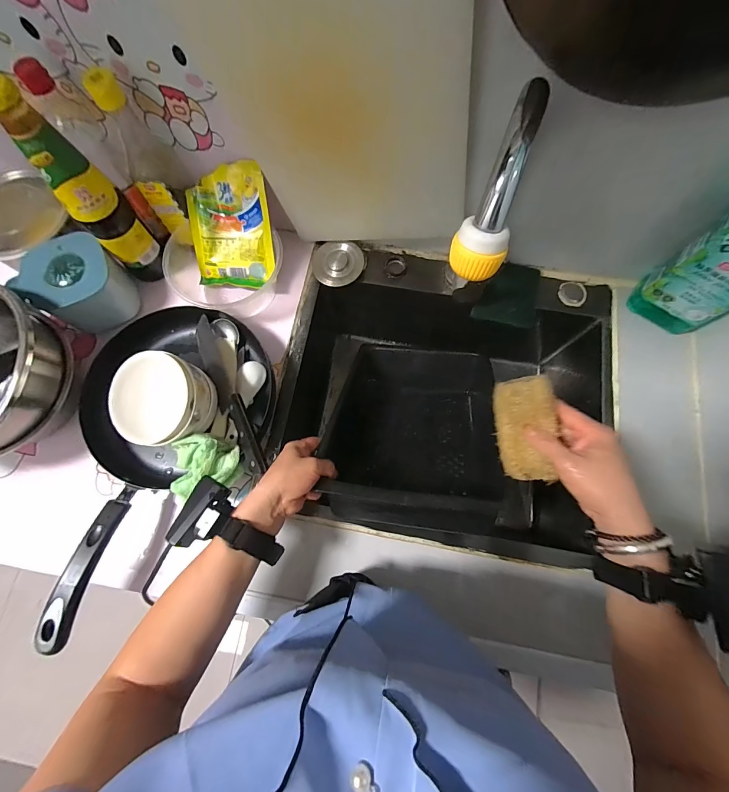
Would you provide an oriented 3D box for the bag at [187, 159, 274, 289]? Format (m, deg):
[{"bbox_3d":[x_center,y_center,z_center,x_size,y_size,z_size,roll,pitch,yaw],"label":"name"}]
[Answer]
[{"bbox_3d":[-0.195,-0.243,0.516,0.115,0.013,0.160,4,119,3],"label":"bag"}]

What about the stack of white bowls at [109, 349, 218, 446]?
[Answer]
[{"bbox_3d":[-0.257,0.010,0.457,0.107,0.083,0.106,12,75,4],"label":"stack of white bowls"}]

